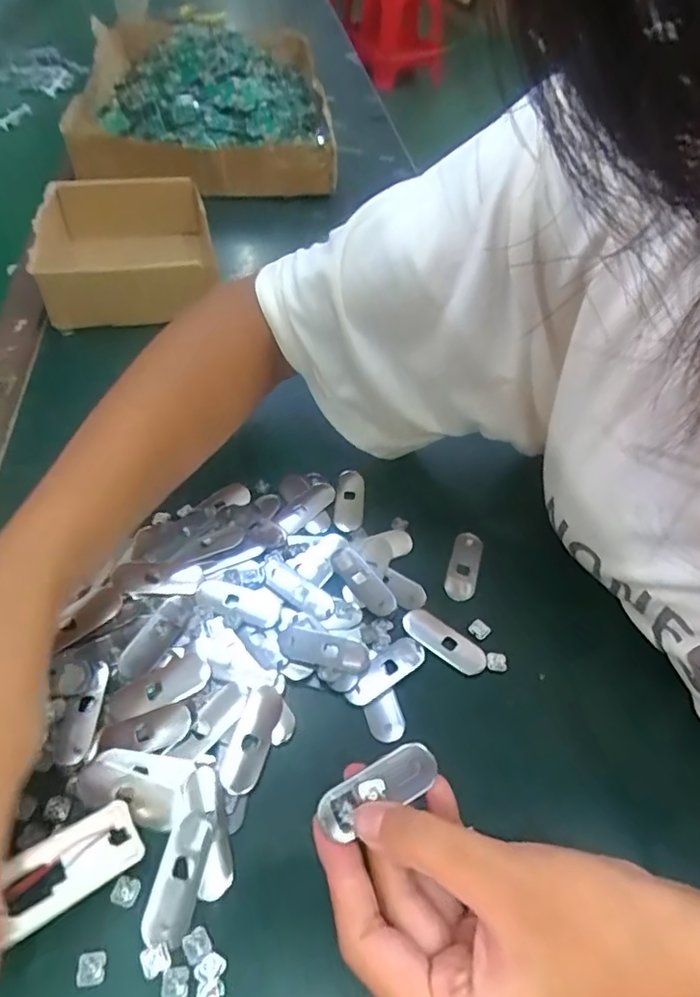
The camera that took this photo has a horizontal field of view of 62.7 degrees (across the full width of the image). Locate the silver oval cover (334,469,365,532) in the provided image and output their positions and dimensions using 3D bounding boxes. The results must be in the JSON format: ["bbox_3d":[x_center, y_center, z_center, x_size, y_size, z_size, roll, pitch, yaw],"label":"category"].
[{"bbox_3d":[0.000,0.000,0.387,0.018,0.012,0.049,9,51,-4],"label":"silver oval cover"}]

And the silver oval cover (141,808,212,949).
[{"bbox_3d":[-0.072,0.158,0.242,0.018,0.008,0.048,15,51,1],"label":"silver oval cover"}]

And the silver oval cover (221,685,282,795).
[{"bbox_3d":[-0.047,0.118,0.282,0.016,0.006,0.051,19,51,4],"label":"silver oval cover"}]

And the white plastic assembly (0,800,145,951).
[{"bbox_3d":[-0.123,0.145,0.207,0.042,0.026,0.091,44,30,27],"label":"white plastic assembly"}]

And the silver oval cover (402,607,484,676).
[{"bbox_3d":[0.053,0.080,0.324,0.049,0.004,0.020,36,54,17],"label":"silver oval cover"}]

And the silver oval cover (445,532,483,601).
[{"bbox_3d":[0.071,0.041,0.358,0.018,0.004,0.048,20,51,5],"label":"silver oval cover"}]

